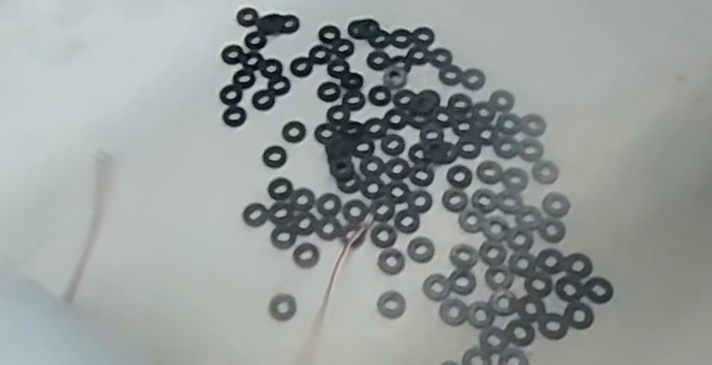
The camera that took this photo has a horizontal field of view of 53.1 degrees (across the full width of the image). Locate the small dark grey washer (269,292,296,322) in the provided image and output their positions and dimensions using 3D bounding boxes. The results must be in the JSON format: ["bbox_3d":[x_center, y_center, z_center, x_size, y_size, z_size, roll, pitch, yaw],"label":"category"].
[{"bbox_3d":[-0.029,0.048,0.275,0.011,0.004,0.011,-29,66,-11],"label":"small dark grey washer"}]

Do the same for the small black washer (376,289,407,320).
[{"bbox_3d":[0.014,0.046,0.274,0.011,0.004,0.011,7,64,6],"label":"small black washer"}]

